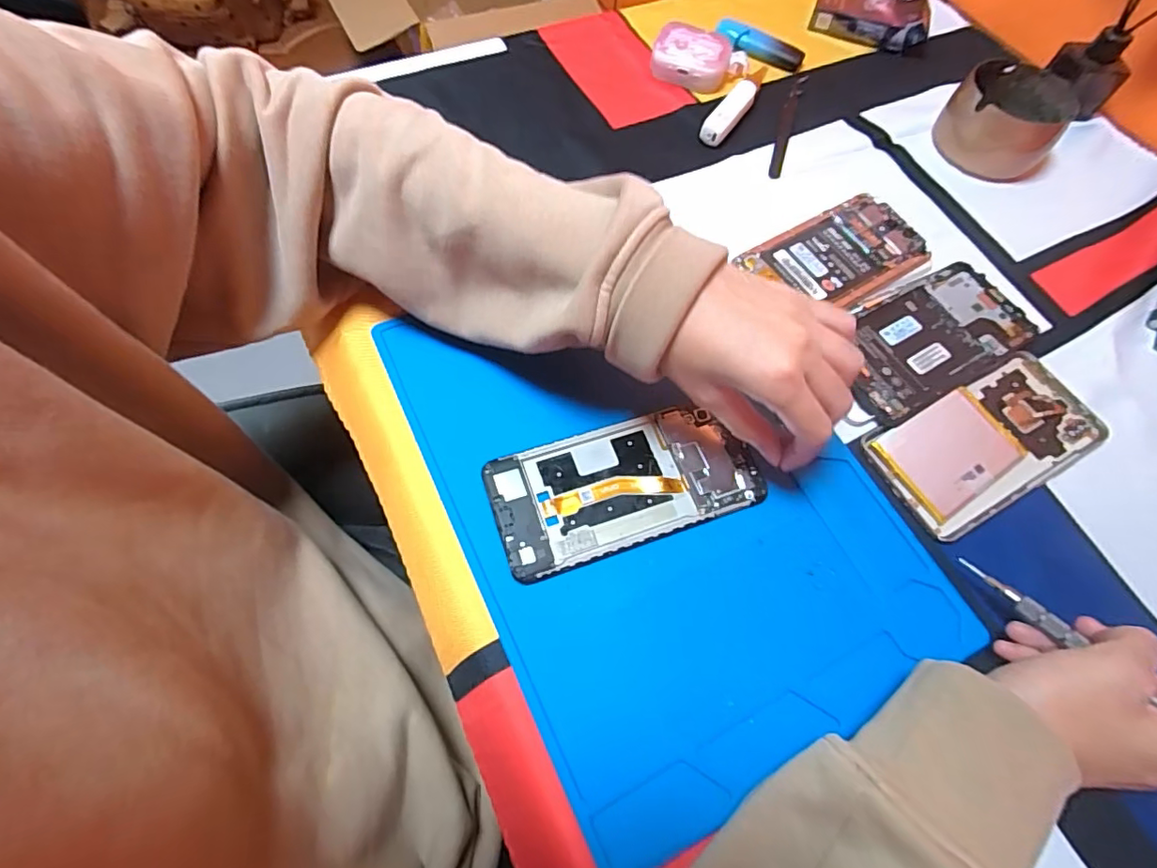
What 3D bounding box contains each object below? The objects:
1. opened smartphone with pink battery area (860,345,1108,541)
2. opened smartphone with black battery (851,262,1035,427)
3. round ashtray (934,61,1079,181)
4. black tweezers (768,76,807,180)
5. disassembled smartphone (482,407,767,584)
[{"bbox_3d":[0.254,0.002,0.341,0.152,0.012,0.071,-24,68,-15],"label":"opened smartphone with pink battery area"},{"bbox_3d":[0.231,-0.063,0.368,0.142,0.012,0.071,-26,69,-16],"label":"opened smartphone with black battery"},{"bbox_3d":[0.348,-0.259,0.455,0.085,0.050,0.088,2,64,-4],"label":"round ashtray"},{"bbox_3d":[0.176,-0.264,0.464,0.013,0.012,0.137,19,64,5],"label":"black tweezers"},{"bbox_3d":[0.027,0.027,0.311,0.147,0.007,0.068,-15,65,-11],"label":"disassembled smartphone"}]

